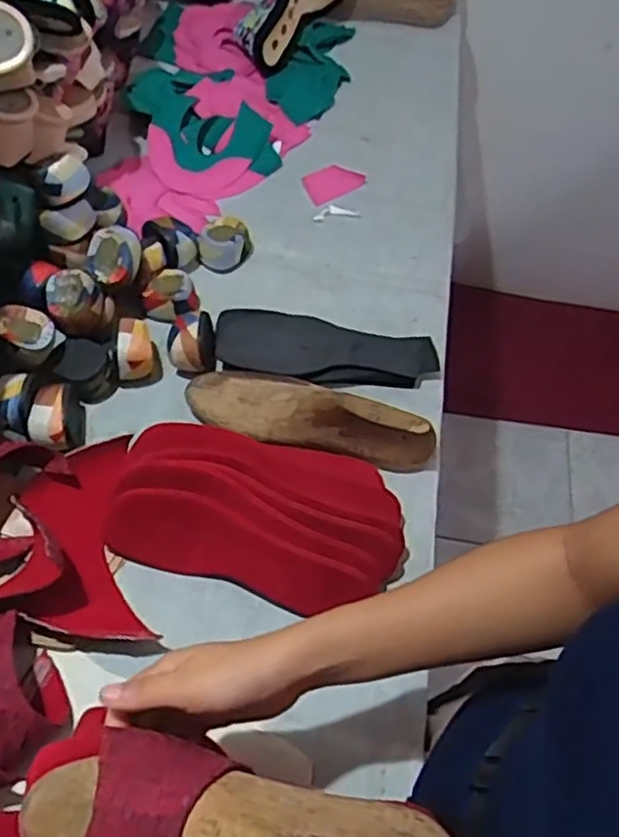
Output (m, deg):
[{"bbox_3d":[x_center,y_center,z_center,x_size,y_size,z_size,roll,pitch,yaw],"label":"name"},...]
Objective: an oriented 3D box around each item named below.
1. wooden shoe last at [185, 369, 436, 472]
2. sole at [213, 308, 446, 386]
[{"bbox_3d":[0.001,-0.017,0.667,0.240,0.068,0.075,12,57,4],"label":"wooden shoe last"},{"bbox_3d":[0.018,-0.081,0.740,0.223,0.028,0.096,3,57,-2],"label":"sole"}]

